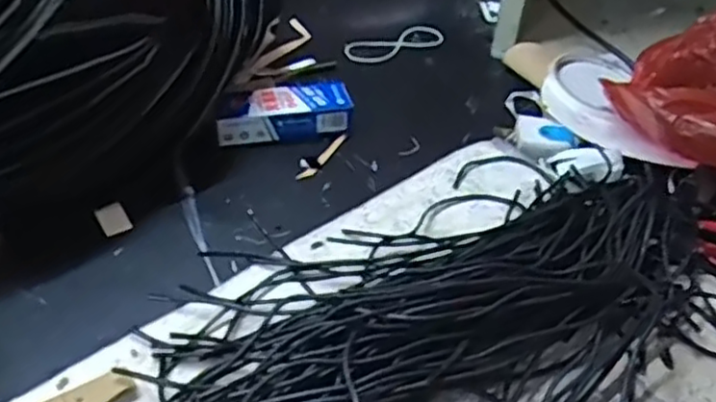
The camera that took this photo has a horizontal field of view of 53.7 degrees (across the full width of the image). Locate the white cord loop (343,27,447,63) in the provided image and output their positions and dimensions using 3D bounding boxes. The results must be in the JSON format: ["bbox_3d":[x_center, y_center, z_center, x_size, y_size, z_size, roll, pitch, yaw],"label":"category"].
[{"bbox_3d":[0.035,-0.146,0.660,0.100,0.007,0.037,-21,56,-28],"label":"white cord loop"}]

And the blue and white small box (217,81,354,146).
[{"bbox_3d":[-0.057,-0.069,0.540,0.100,0.026,0.041,-7,42,-13],"label":"blue and white small box"}]

